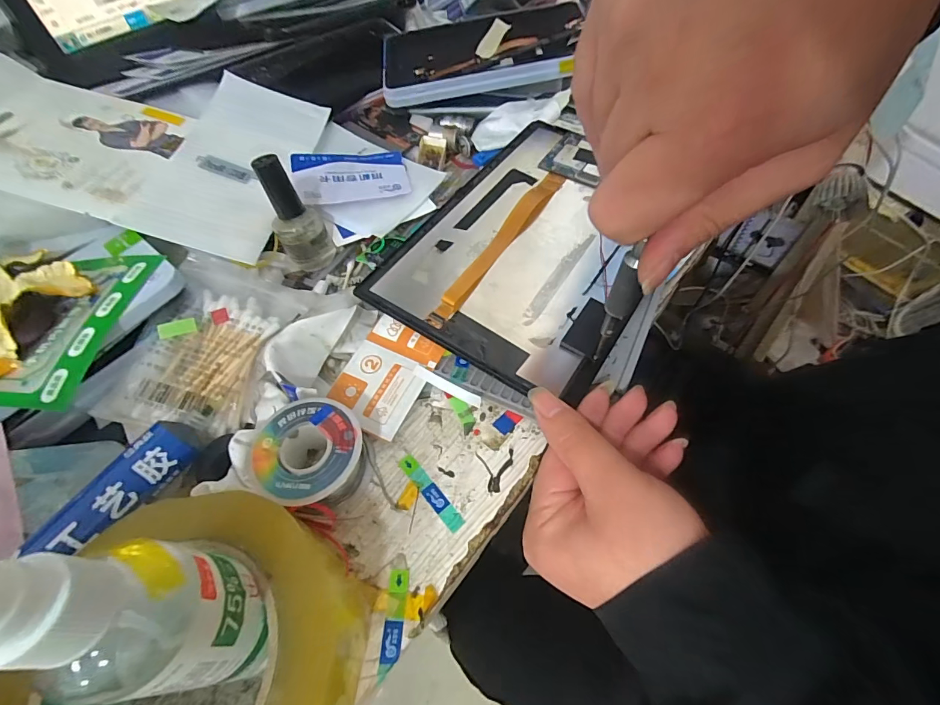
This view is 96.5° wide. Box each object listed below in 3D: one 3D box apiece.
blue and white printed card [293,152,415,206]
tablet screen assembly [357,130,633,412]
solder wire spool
[{"bbox_3d":[-0.092,-0.139,0.327,0.084,0.004,0.055,-10,63,-15],"label":"blue and white printed card"},{"bbox_3d":[0.046,-0.088,0.302,0.151,0.010,0.229,24,60,18],"label":"tablet screen assembly"},{"bbox_3d":[-0.078,0.054,0.216,0.052,0.034,0.053,-2,56,2],"label":"solder wire spool"}]

